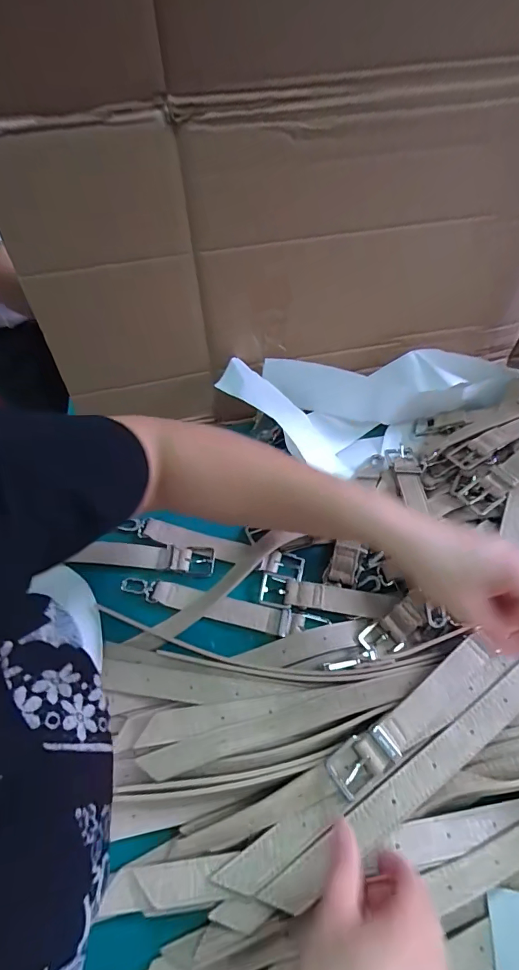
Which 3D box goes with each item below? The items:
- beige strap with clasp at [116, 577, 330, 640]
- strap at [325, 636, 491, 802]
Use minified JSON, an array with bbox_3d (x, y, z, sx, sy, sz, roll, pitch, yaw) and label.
[{"bbox_3d":[-0.042,0.121,0.427,0.208,0.017,0.028,12,59,8],"label":"beige strap with clasp"},{"bbox_3d":[0.124,0.179,0.338,0.162,0.018,0.032,-31,62,-19],"label":"strap"}]

